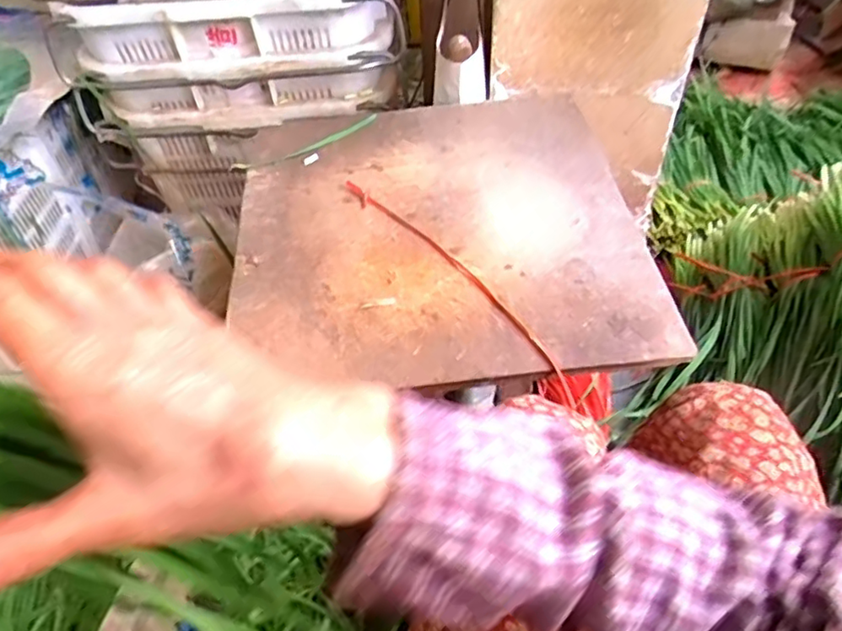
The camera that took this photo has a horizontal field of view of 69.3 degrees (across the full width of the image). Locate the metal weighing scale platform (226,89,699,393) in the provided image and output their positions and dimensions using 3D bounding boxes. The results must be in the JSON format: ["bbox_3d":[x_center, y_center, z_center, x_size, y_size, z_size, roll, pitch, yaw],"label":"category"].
[{"bbox_3d":[0.015,-0.108,0.666,0.420,0.025,0.424,-5,49,0],"label":"metal weighing scale platform"}]

